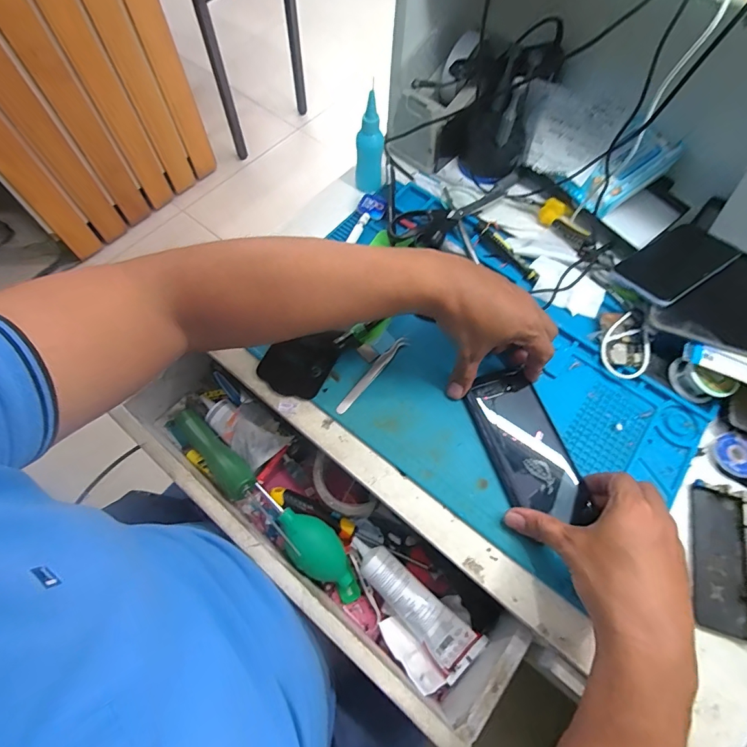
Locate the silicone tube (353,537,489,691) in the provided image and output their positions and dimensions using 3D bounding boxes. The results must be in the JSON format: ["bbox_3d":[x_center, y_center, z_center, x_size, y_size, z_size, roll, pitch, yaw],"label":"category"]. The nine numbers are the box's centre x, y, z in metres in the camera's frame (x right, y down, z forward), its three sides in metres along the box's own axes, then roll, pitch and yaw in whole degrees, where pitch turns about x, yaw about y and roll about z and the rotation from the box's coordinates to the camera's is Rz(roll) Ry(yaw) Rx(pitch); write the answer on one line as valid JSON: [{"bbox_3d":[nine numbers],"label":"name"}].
[{"bbox_3d":[0.042,0.234,0.429,0.047,0.024,0.160,-40,73,-17],"label":"silicone tube"}]

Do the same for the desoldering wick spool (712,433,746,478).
[{"bbox_3d":[0.375,0.083,0.424,0.048,0.007,0.043,-16,67,-8],"label":"desoldering wick spool"}]

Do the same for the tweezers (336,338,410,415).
[{"bbox_3d":[-0.002,0.002,0.448,0.013,0.010,0.107,39,71,15],"label":"tweezers"}]

